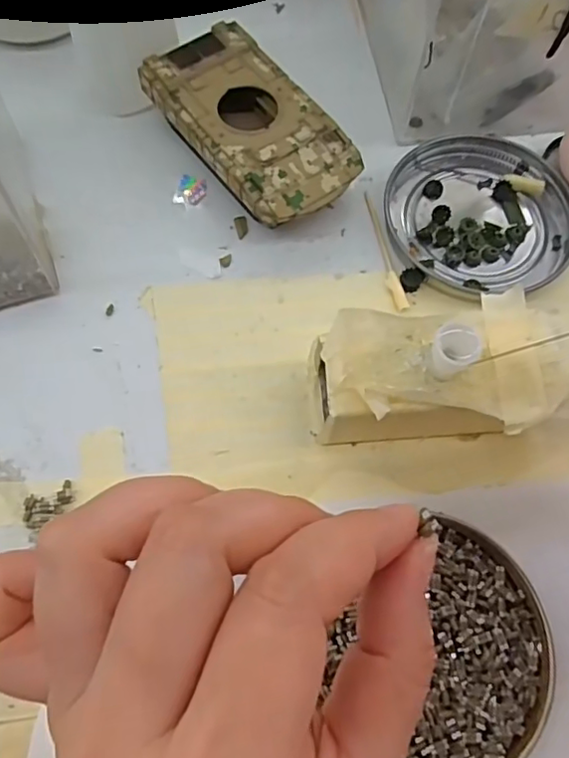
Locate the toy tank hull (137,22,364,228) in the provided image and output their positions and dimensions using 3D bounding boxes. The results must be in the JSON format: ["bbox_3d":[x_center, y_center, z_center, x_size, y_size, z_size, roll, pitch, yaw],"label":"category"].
[{"bbox_3d":[-0.015,-0.102,0.255,0.054,0.025,0.094,-35,74,-15],"label":"toy tank hull"}]

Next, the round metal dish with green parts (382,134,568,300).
[{"bbox_3d":[0.082,-0.071,0.254,0.076,0.008,0.074,1,68,-2],"label":"round metal dish with green parts"}]

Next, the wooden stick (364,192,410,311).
[{"bbox_3d":[0.040,-0.054,0.248,0.006,0.004,0.059,-12,69,-7],"label":"wooden stick"}]

